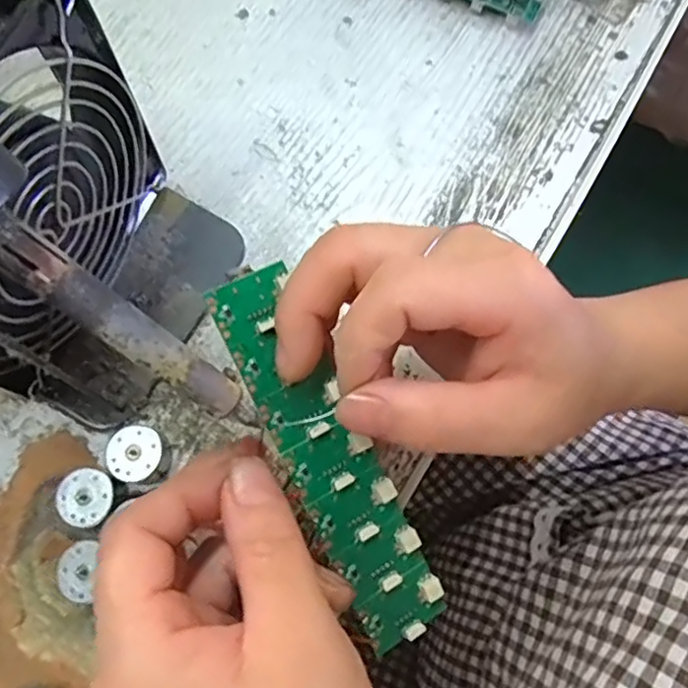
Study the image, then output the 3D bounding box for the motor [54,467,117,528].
[{"bbox_3d":[-0.103,0.062,0.250,0.022,0.014,0.022,38,76,8],"label":"motor"}]

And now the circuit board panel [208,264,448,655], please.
[{"bbox_3d":[-0.006,0.041,0.208,0.032,0.007,0.135,-28,95,-9],"label":"circuit board panel"}]

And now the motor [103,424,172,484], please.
[{"bbox_3d":[-0.085,0.046,0.254,0.023,0.014,0.023,1,74,-2],"label":"motor"}]

